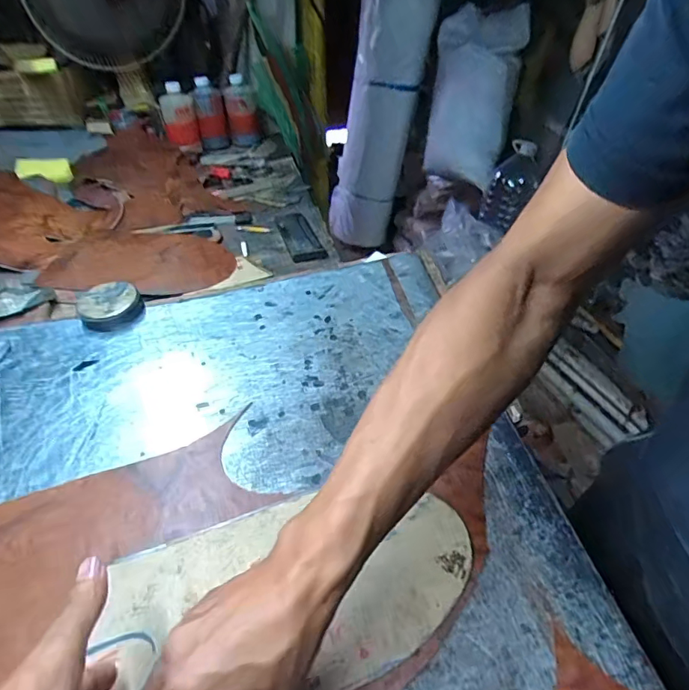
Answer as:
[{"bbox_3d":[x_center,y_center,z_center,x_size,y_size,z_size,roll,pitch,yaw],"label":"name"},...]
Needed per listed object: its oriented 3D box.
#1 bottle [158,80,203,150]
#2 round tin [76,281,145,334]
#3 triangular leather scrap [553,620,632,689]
[{"bbox_3d":[-0.383,-0.530,1.127,0.075,0.132,0.079,-15,43,-17],"label":"bottle"},{"bbox_3d":[-0.308,-0.053,0.643,0.079,0.033,0.076,-22,46,-24],"label":"round tin"},{"bbox_3d":[0.165,0.216,0.332,0.051,0.004,0.048,-7,43,6],"label":"triangular leather scrap"}]

